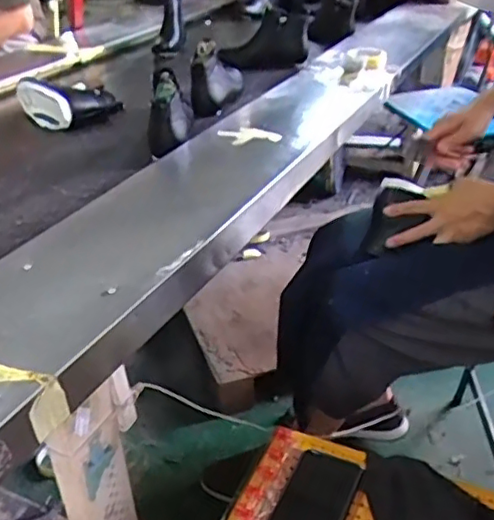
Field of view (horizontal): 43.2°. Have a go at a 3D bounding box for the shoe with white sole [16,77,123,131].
[{"bbox_3d":[-0.426,-0.376,1.461,0.248,0.087,0.139,20,38,32],"label":"shoe with white sole"}]

